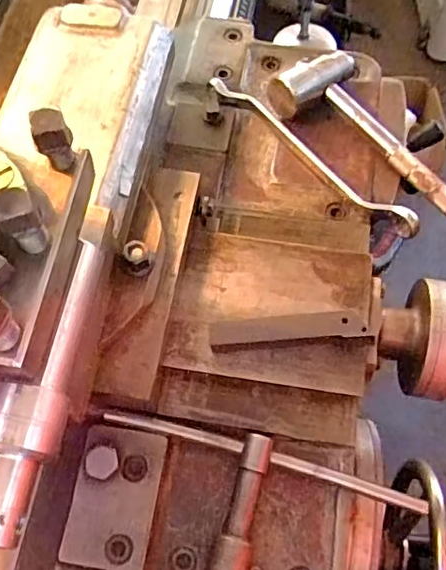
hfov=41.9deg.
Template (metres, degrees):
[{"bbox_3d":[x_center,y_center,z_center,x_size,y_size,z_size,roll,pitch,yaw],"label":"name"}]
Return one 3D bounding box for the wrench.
[{"bbox_3d":[0.079,-0.121,0.530,0.019,0.021,0.236,-42,71,-15],"label":"wrench"}]

